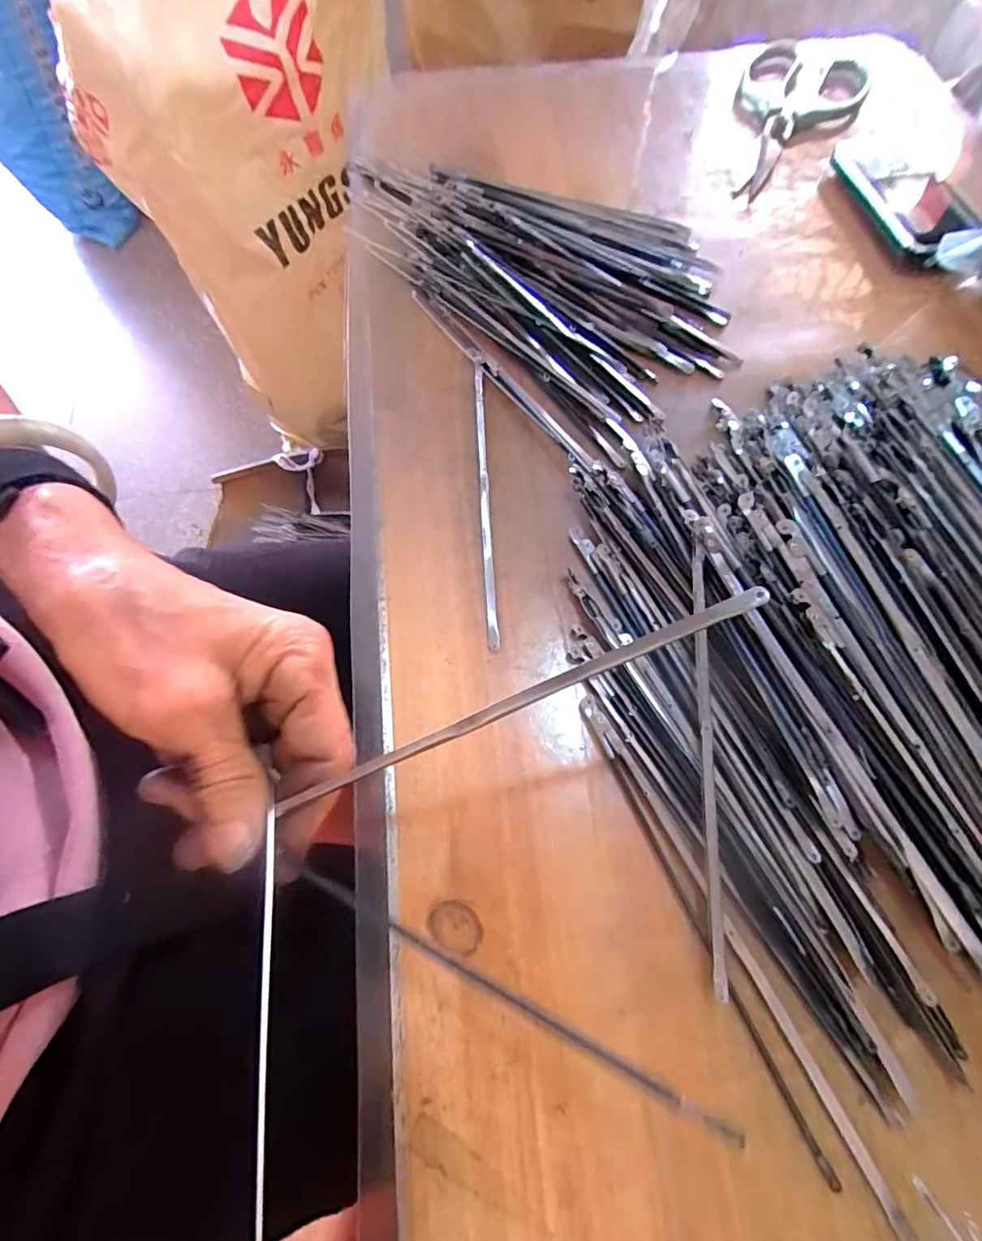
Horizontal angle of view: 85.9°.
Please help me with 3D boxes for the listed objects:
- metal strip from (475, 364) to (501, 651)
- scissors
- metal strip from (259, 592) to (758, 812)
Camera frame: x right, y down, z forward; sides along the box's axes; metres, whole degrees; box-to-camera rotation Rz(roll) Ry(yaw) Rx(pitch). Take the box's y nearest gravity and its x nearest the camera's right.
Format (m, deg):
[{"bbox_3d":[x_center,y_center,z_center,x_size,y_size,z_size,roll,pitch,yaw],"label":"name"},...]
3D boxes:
[{"bbox_3d":[-0.003,-0.067,0.273,0.005,0.008,0.172,-3,66,0],"label":"metal strip"},{"bbox_3d":[0.238,-0.391,0.409,0.095,0.017,0.204,18,67,7],"label":"scissors"},{"bbox_3d":[0.004,0.026,0.160,0.158,0.004,0.005,-26,67,14],"label":"metal strip"}]

